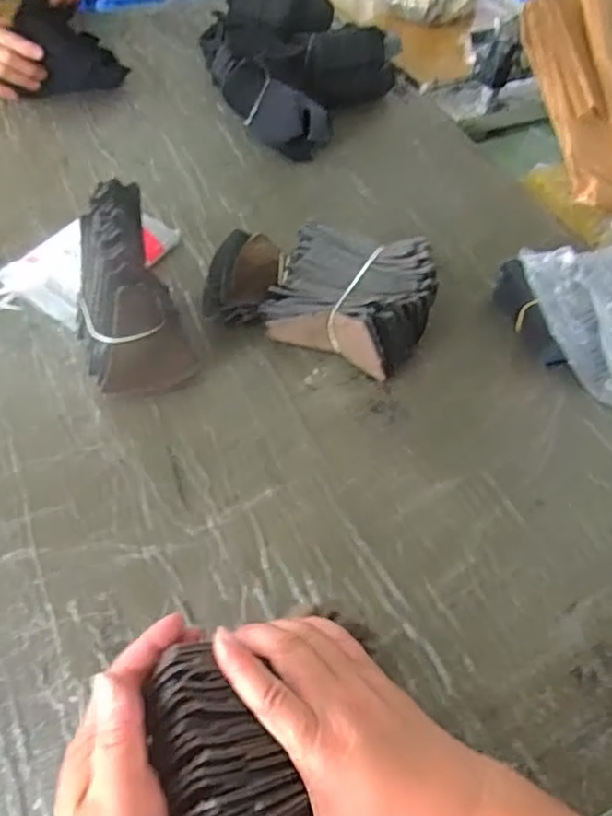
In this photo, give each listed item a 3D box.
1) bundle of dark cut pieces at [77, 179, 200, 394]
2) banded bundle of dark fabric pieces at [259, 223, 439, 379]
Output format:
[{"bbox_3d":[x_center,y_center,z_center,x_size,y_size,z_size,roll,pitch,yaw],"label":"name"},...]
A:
[{"bbox_3d":[-0.153,-0.112,0.559,0.088,0.144,0.145,-6,54,-10],"label":"bundle of dark cut pieces"},{"bbox_3d":[0.043,-0.106,0.604,0.156,0.095,0.114,27,55,14],"label":"banded bundle of dark fabric pieces"}]

